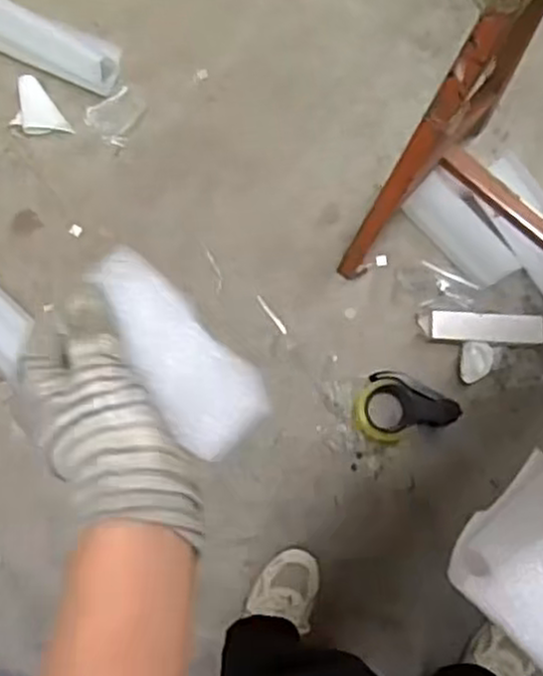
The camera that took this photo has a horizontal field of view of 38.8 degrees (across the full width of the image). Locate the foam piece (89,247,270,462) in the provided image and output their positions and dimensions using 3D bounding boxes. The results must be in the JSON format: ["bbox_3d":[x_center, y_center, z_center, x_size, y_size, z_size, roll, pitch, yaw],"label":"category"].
[{"bbox_3d":[-0.046,0.002,0.367,0.042,0.011,0.111,-35,76,-8],"label":"foam piece"}]

